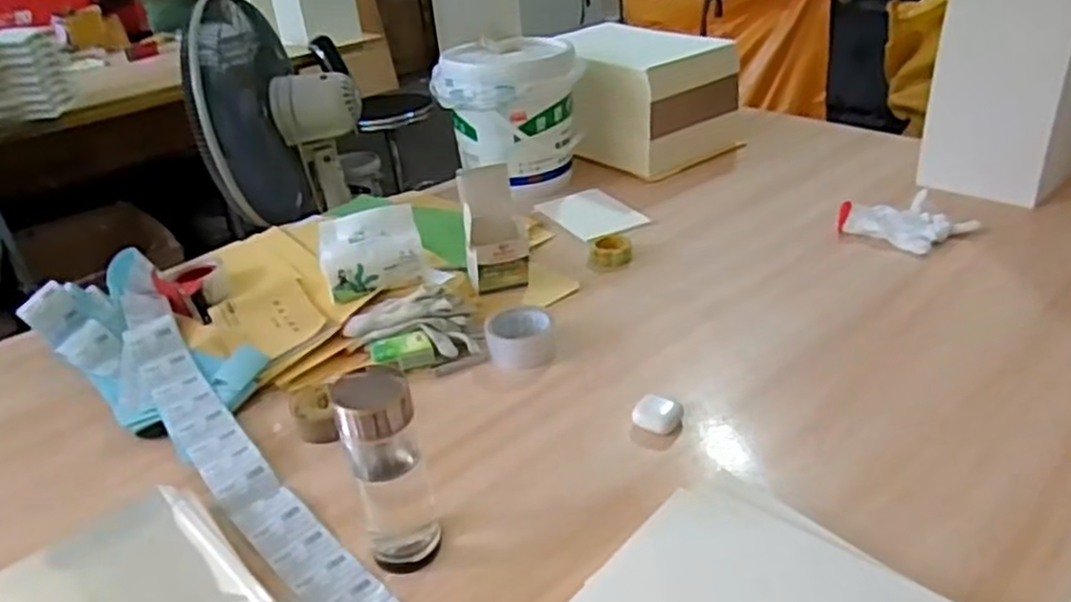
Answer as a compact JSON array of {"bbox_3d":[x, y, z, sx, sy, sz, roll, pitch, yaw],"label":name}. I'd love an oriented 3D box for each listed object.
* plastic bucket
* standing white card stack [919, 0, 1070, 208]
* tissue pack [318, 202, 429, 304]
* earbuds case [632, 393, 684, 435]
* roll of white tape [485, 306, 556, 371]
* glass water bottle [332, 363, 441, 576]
[{"bbox_3d":[-0.046,-0.352,1.463,0.261,0.263,0.261,-6,30,-1],"label":"plastic bucket"},{"bbox_3d":[0.769,-0.400,1.176,0.197,0.450,0.205,-26,35,-30],"label":"standing white card stack"},{"bbox_3d":[-0.237,-0.073,1.099,0.142,0.090,0.093,-11,30,-9],"label":"tissue pack"},{"bbox_3d":[0.134,0.128,0.839,0.051,0.022,0.051,18,38,36],"label":"earbuds case"},{"bbox_3d":[-0.018,0.047,0.964,0.084,0.042,0.081,-5,30,3],"label":"roll of white tape"},{"bbox_3d":[-0.129,0.147,0.661,0.063,0.183,0.065,-17,32,-19],"label":"glass water bottle"}]

